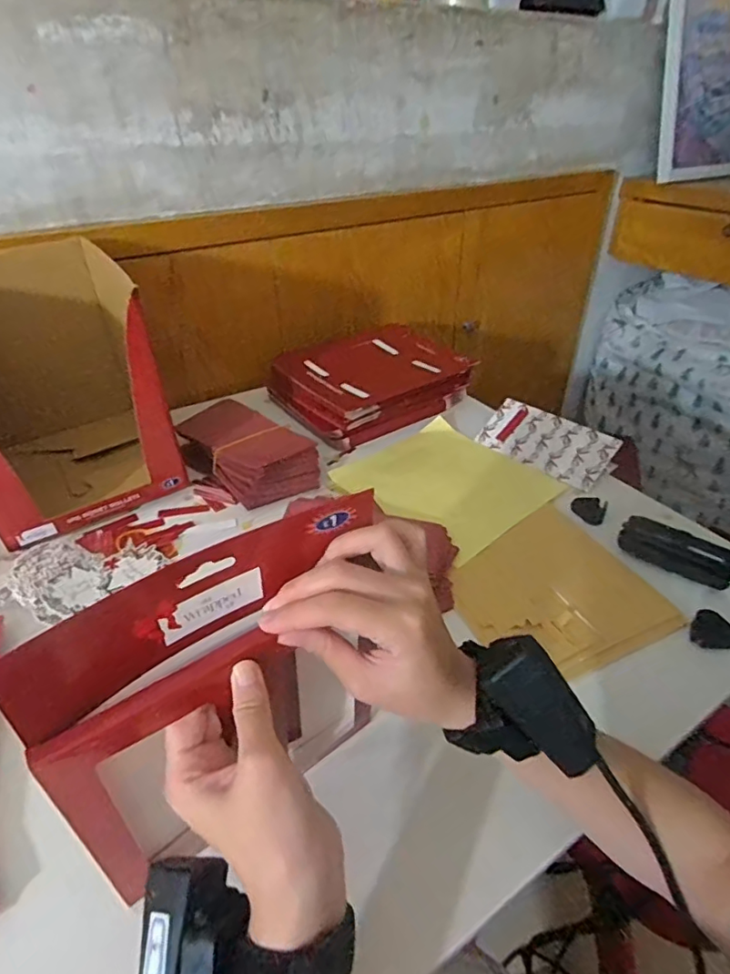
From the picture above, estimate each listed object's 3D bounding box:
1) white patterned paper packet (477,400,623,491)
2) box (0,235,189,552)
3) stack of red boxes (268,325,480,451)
[{"bbox_3d":[0.242,-0.061,0.754,0.176,0.008,0.085,31,76,35],"label":"white patterned paper packet"},{"bbox_3d":[-0.358,-0.113,0.631,0.212,0.247,0.232,-23,41,-29],"label":"box"},{"bbox_3d":[0.008,-0.163,0.860,0.252,0.073,0.196,-24,42,-30],"label":"stack of red boxes"}]

